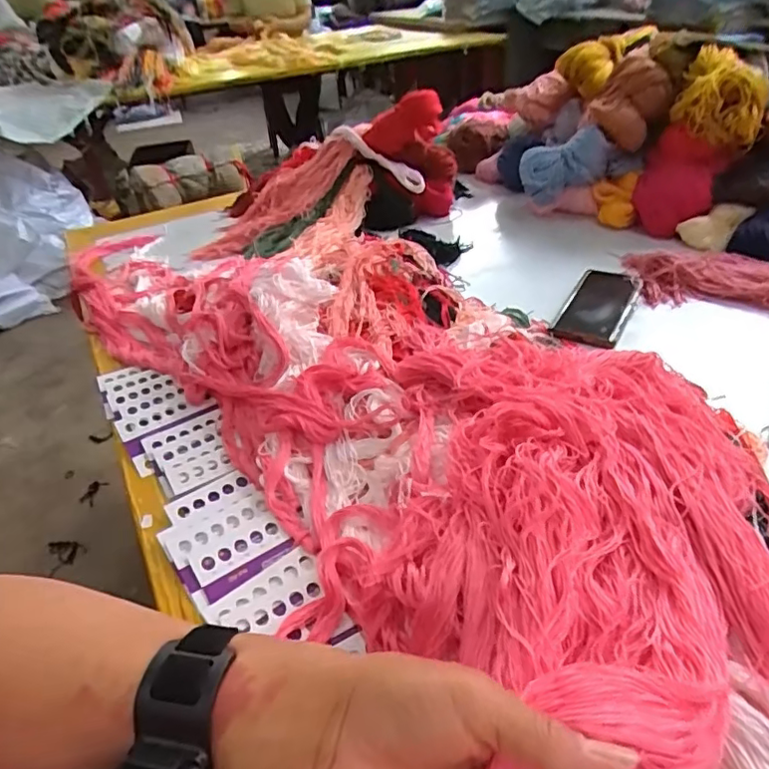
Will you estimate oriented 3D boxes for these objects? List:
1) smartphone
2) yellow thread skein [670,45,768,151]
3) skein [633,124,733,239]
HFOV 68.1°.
[{"bbox_3d":[0.258,-0.096,0.689,0.074,0.013,0.160,16,42,26],"label":"smartphone"},{"bbox_3d":[0.469,-0.399,0.796,0.114,0.104,0.101,13,41,22],"label":"yellow thread skein"},{"bbox_3d":[0.430,-0.295,0.844,0.110,0.152,0.058,26,18,33],"label":"skein"}]

